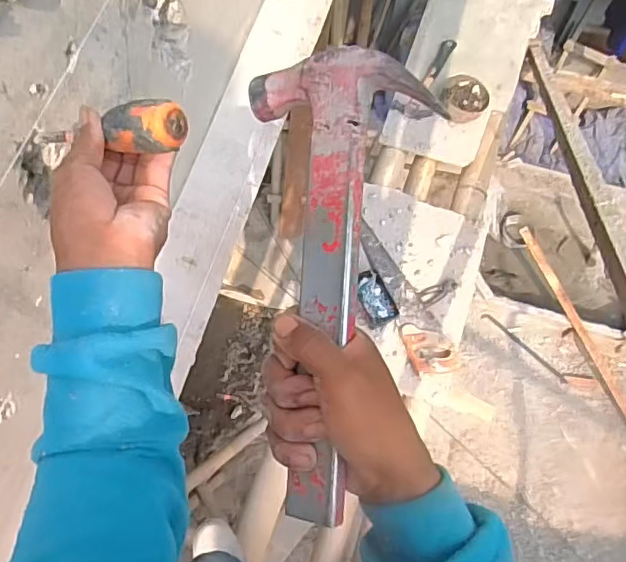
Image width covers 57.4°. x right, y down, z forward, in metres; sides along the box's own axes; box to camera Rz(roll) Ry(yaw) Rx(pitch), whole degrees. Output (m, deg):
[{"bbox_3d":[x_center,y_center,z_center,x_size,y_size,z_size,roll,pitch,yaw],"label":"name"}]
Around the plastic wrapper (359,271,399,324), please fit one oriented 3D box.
[{"bbox_3d":[0.163,0.040,1.496,0.084,0.060,0.142,-22,70,-9],"label":"plastic wrapper"}]

